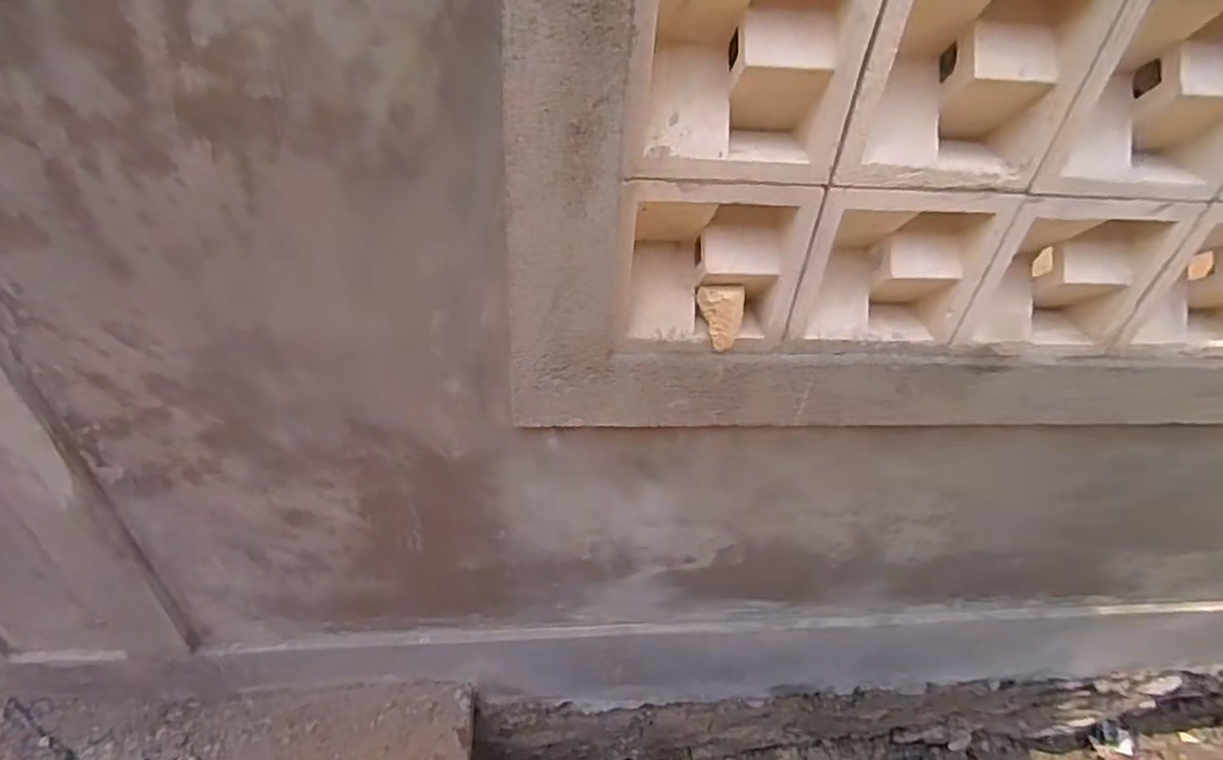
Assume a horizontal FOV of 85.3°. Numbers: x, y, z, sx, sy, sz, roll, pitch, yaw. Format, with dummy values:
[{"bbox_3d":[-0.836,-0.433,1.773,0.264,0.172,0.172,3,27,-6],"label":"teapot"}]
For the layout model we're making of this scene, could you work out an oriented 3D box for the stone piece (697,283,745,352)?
[{"bbox_3d":[0.116,-0.070,0.724,0.049,0.064,0.034,9,40,4],"label":"stone piece"}]

